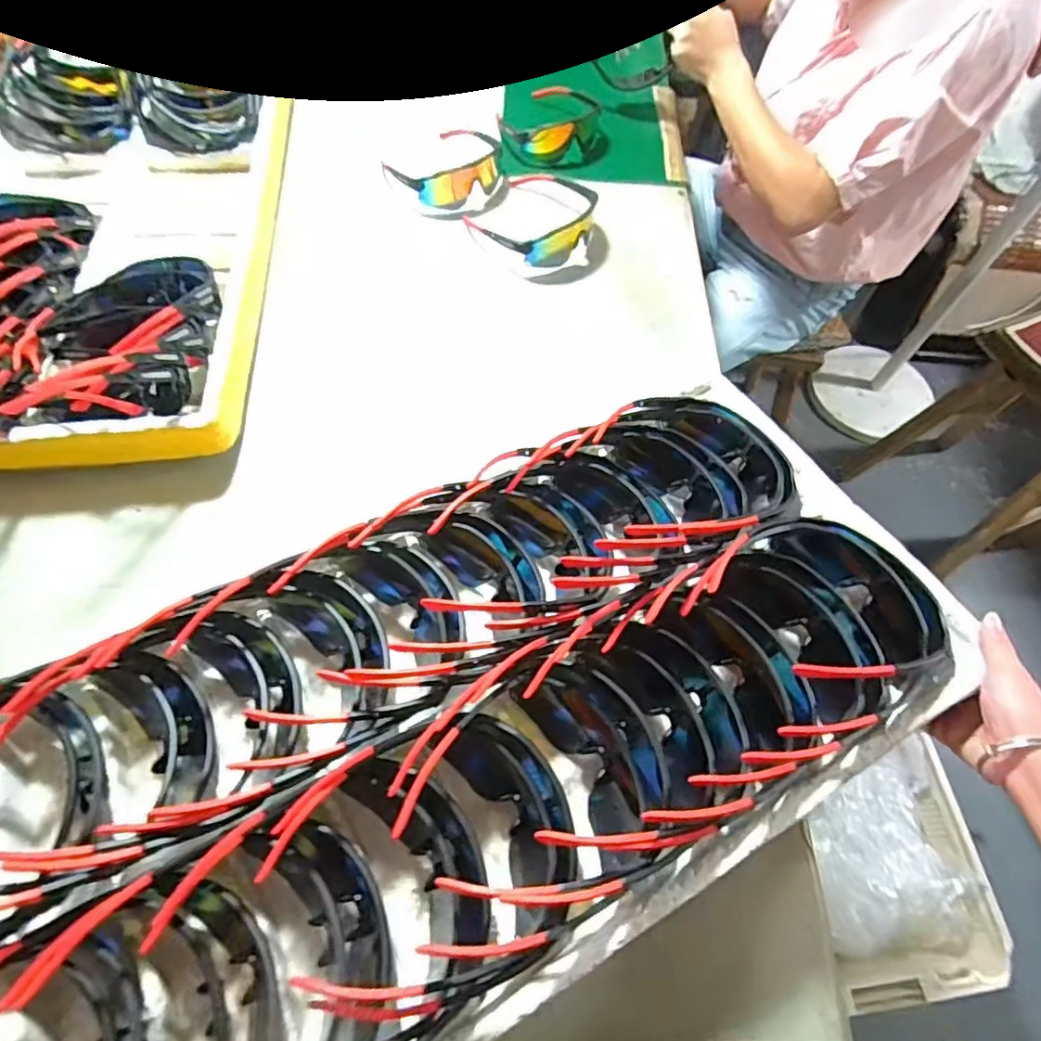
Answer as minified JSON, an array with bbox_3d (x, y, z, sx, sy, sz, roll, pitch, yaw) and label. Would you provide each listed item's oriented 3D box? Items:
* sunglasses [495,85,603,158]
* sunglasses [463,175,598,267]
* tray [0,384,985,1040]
[{"bbox_3d":[0.040,-0.618,0.903,0.150,0.041,0.172,-8,63,-7],"label":"sunglasses"},{"bbox_3d":[0.012,-0.415,0.792,0.150,0.049,0.176,-31,68,-18],"label":"sunglasses"},{"bbox_3d":[-0.049,0.147,0.427,0.740,0.089,0.333,-25,65,-15],"label":"tray"}]

